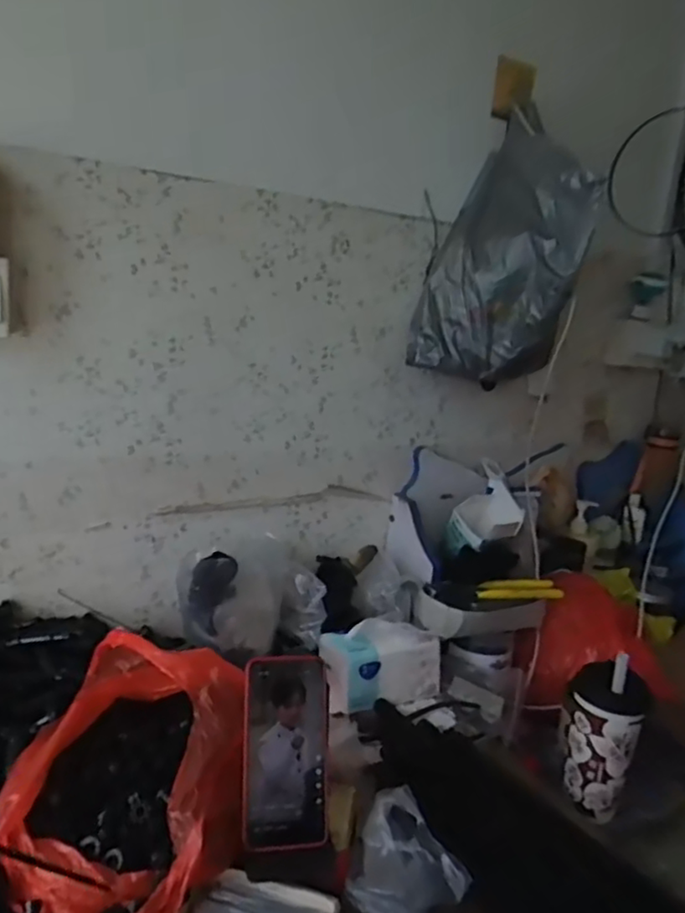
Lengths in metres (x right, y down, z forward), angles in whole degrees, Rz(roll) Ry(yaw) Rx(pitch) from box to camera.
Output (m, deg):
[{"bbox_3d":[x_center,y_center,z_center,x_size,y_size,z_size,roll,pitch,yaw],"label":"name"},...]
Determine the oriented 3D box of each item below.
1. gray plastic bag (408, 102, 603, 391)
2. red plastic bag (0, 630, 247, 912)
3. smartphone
[{"bbox_3d":[0.212,-0.291,0.905,0.190,0.351,0.235,7,13,4],"label":"gray plastic bag"},{"bbox_3d":[-0.194,0.284,0.606,0.198,0.146,0.256,3,13,-10],"label":"red plastic bag"},{"bbox_3d":[-0.052,0.272,0.609,0.077,0.162,0.010,2,-17,-16],"label":"smartphone"}]

